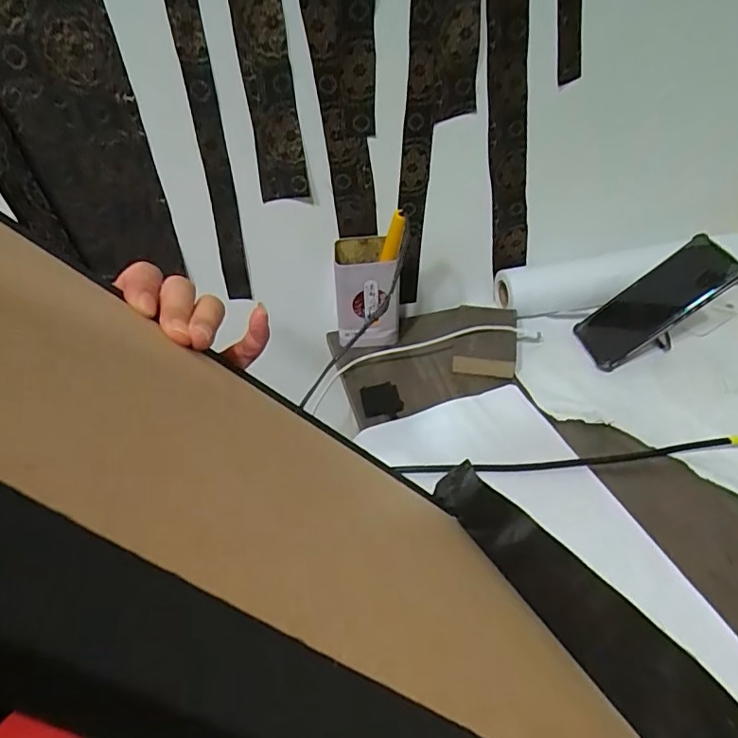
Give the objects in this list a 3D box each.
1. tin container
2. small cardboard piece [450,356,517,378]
[{"bbox_3d":[-0.004,-0.086,0.627,0.073,0.116,0.069,-4,42,-1],"label":"tin container"},{"bbox_3d":[0.128,-0.002,0.598,0.067,0.019,0.004,6,14,14],"label":"small cardboard piece"}]

